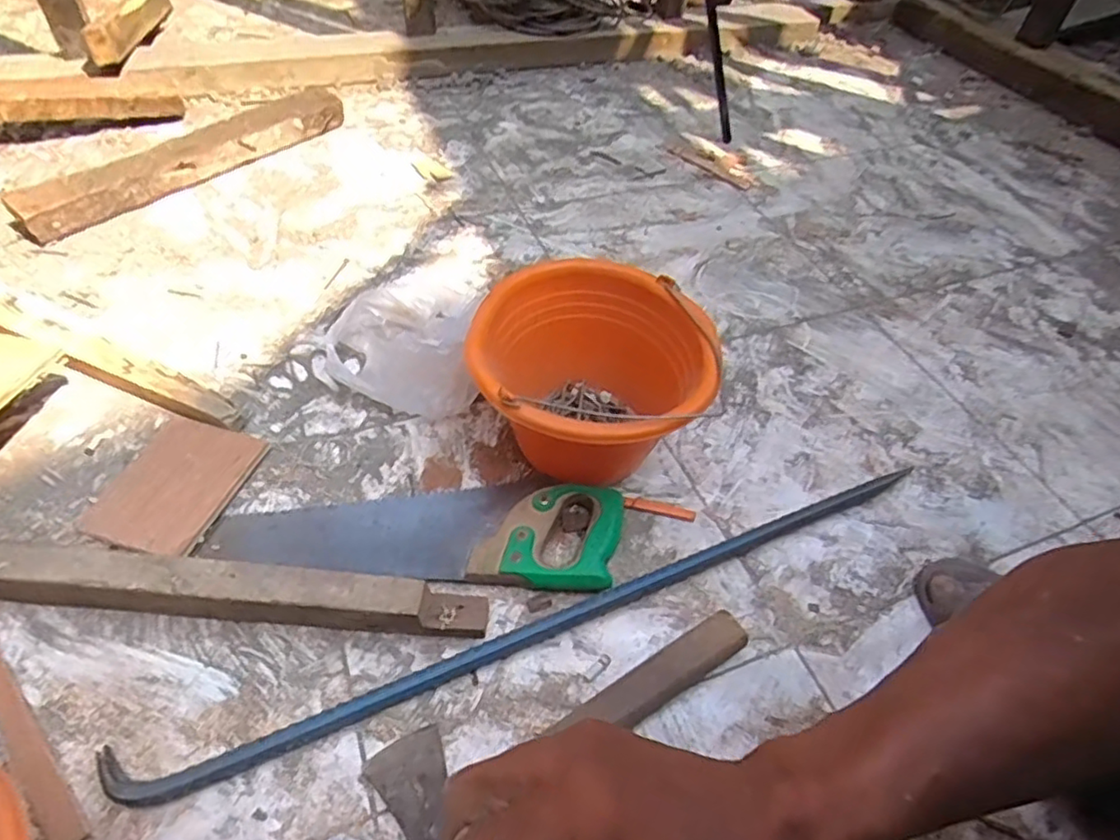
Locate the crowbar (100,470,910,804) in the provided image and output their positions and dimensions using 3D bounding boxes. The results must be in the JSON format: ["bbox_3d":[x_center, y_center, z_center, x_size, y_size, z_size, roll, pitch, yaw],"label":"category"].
[{"bbox_3d":[0.010,0.182,0.618,0.782,0.037,0.043,-16,54,-15],"label":"crowbar"}]

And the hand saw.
[{"bbox_3d":[-0.145,0.107,0.678,0.408,0.043,0.128,3,49,-4],"label":"hand saw"}]

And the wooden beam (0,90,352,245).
[{"bbox_3d":[-0.600,-0.445,1.102,0.042,0.077,0.569,32,55,22],"label":"wooden beam"}]

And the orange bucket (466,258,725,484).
[{"bbox_3d":[0.027,-0.028,0.721,0.240,0.181,0.223,2,51,-2],"label":"orange bucket"}]

